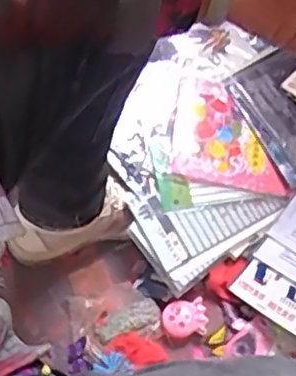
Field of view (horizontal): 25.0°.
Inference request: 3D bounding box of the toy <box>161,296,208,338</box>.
[{"bbox_3d":[0.042,0.151,0.777,0.051,0.009,0.045,-7,62,-2],"label":"toy"}]

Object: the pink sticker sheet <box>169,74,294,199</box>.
[{"bbox_3d":[0.106,-0.067,0.842,0.145,0.011,0.137,12,69,-4],"label":"pink sticker sheet"}]

